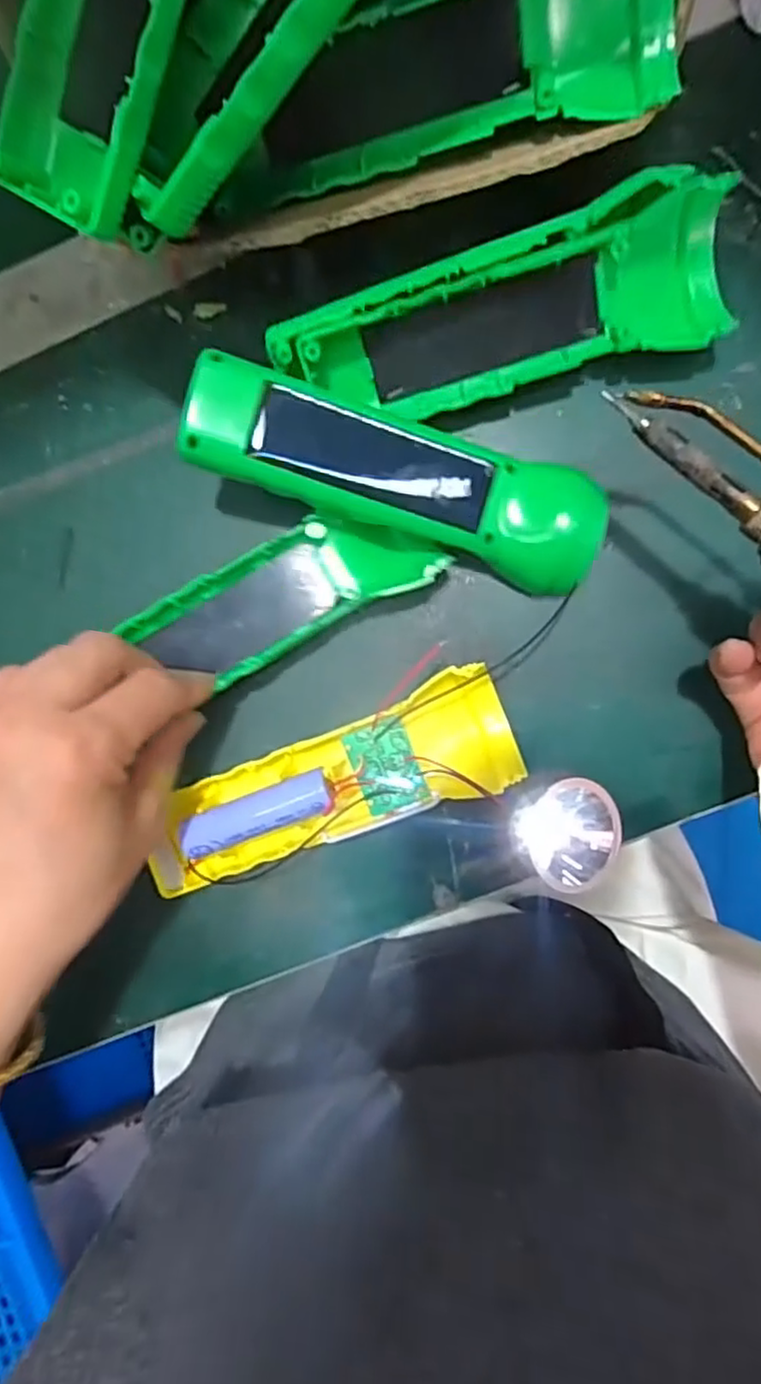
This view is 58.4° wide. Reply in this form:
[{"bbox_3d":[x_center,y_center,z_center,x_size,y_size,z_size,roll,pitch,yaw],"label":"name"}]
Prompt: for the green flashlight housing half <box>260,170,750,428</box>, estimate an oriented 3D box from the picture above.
[{"bbox_3d":[0.047,-0.145,0.269,0.170,0.046,0.049,-12,90,5],"label":"green flashlight housing half"}]

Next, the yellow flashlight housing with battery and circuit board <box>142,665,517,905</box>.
[{"bbox_3d":[-0.022,0.043,0.289,0.161,0.033,0.052,-24,89,5],"label":"yellow flashlight housing with battery and circuit board"}]

